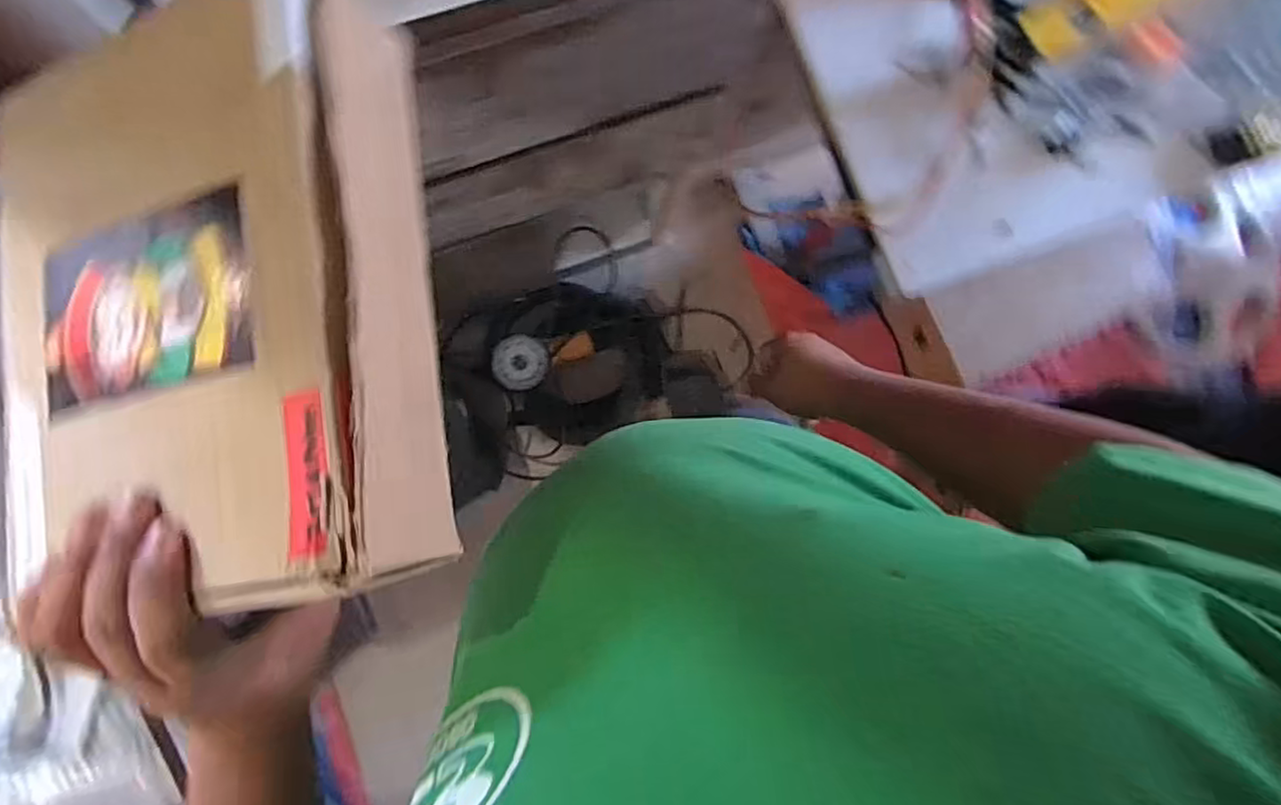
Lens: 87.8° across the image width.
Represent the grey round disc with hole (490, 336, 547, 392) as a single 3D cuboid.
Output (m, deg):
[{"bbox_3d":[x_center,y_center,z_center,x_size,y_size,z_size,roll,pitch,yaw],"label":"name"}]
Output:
[{"bbox_3d":[-0.236,-0.077,1.295,0.107,0.022,0.105,2,99,9],"label":"grey round disc with hole"}]

